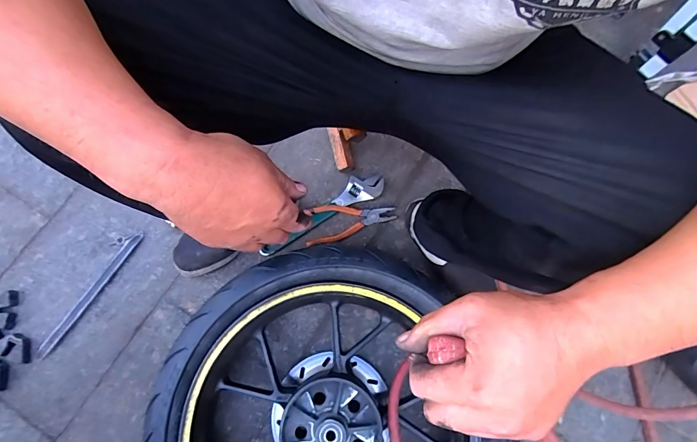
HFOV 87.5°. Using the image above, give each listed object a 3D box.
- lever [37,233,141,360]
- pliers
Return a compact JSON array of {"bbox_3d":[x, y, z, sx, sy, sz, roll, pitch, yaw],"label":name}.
[{"bbox_3d":[-0.505,0.141,0.716,0.026,0.007,0.278,32,77,7],"label":"lever"},{"bbox_3d":[0.004,-0.003,0.756,0.187,0.018,0.078,-11,75,-4],"label":"pliers"}]

